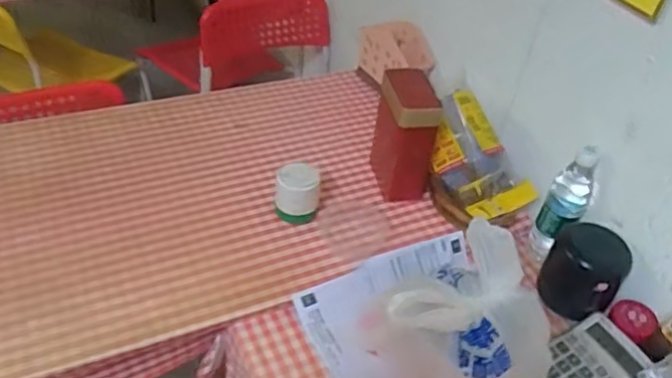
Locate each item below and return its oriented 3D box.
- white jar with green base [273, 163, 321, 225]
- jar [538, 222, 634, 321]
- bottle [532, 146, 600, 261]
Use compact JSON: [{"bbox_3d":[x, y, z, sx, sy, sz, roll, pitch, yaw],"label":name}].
[{"bbox_3d":[-0.068,0.010,1.069,0.072,0.099,0.058,2,42,-6],"label":"white jar with green base"},{"bbox_3d":[0.398,0.132,0.990,0.111,0.100,0.114,4,42,-4],"label":"jar"},{"bbox_3d":[0.382,0.031,1.040,0.061,0.213,0.061,31,47,24],"label":"bottle"}]

